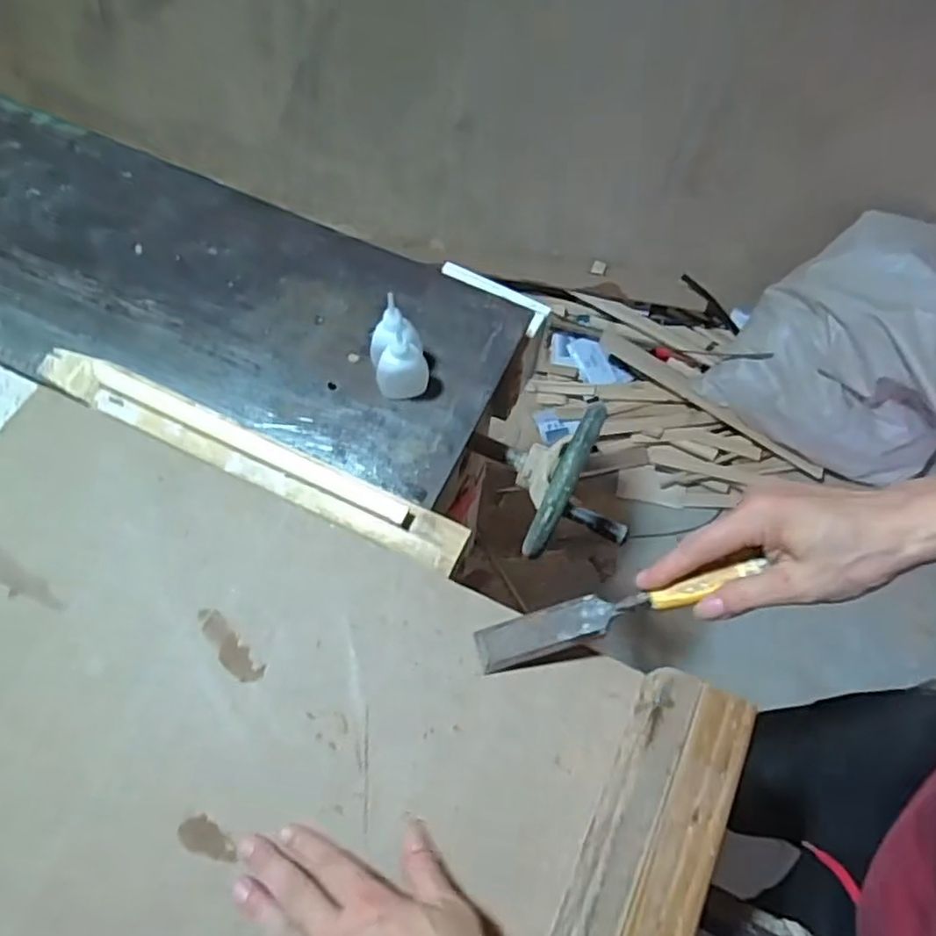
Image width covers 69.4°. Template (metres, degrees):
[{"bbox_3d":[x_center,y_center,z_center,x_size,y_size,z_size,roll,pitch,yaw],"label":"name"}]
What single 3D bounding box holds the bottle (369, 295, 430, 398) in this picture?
[{"bbox_3d":[-0.061,-0.100,0.589,0.045,0.080,0.055,-10,67,-5],"label":"bottle"}]

